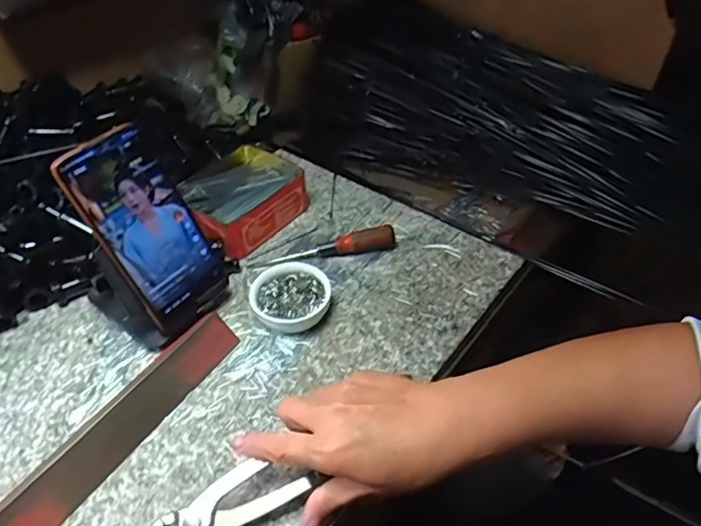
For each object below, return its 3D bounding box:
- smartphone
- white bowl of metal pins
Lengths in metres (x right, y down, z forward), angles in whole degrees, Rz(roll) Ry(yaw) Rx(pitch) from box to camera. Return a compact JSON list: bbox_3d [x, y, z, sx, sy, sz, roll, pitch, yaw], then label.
[{"bbox_3d":[-0.166,-0.027,0.435,0.009,0.164,0.077,6,40,43],"label":"smartphone"},{"bbox_3d":[-0.056,0.034,0.484,0.070,0.028,0.070,-1,45,1],"label":"white bowl of metal pins"}]

